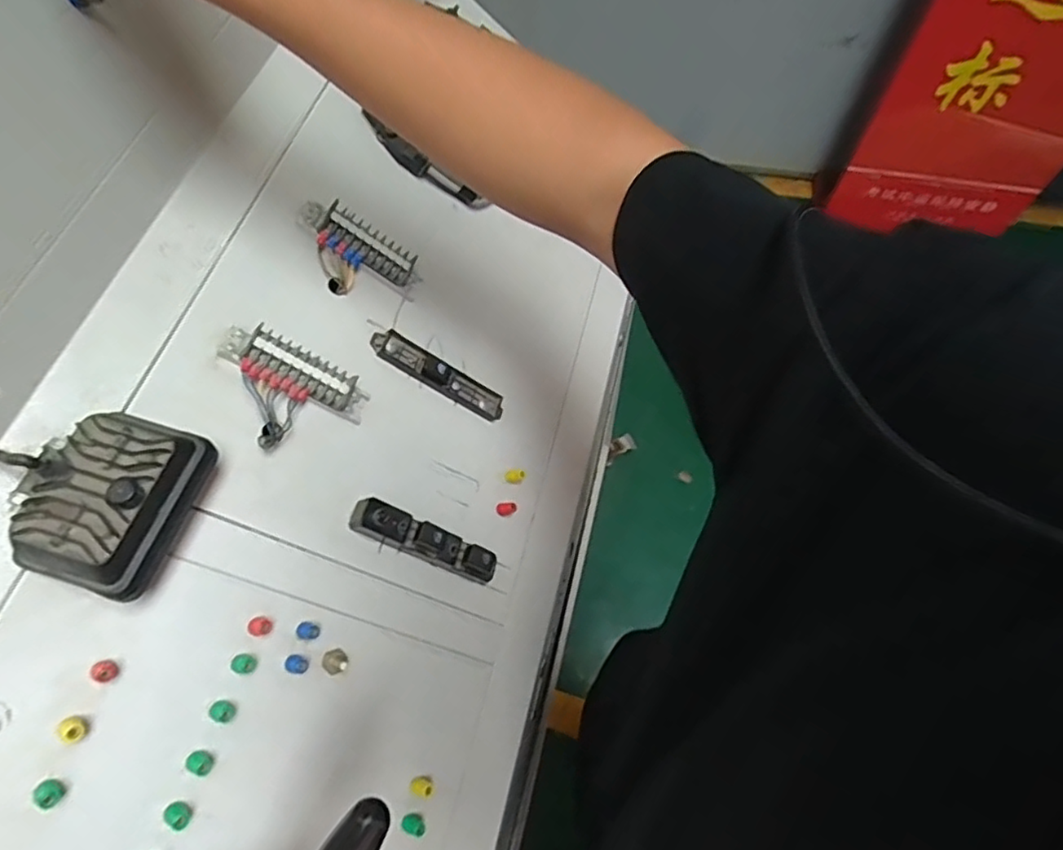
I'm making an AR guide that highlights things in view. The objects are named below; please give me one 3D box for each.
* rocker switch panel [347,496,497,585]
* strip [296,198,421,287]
[{"bbox_3d":[-0.087,0.102,0.540,0.139,0.041,0.027,31,63,-24],"label":"rocker switch panel"},{"bbox_3d":[-0.152,-0.162,0.556,0.109,0.021,0.035,27,61,-28],"label":"strip"}]

